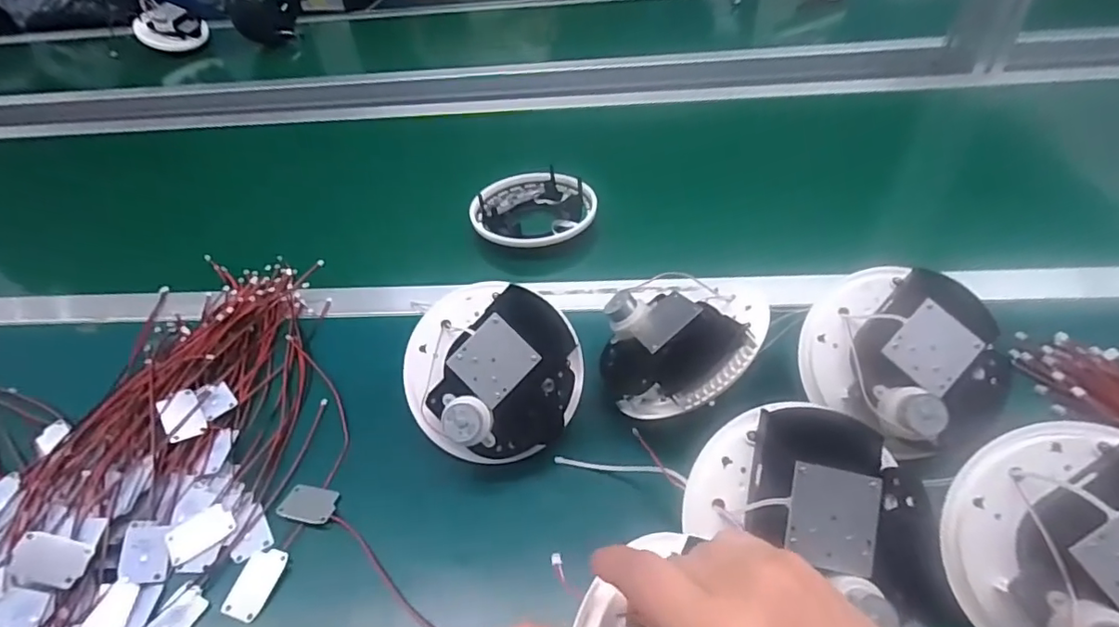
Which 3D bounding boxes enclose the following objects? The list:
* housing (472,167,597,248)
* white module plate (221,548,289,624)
[{"bbox_3d":[-0.025,-0.123,0.611,0.128,0.031,0.121,-3,43,3],"label":"housing"},{"bbox_3d":[-0.189,0.167,0.343,0.028,0.004,0.040,12,54,10],"label":"white module plate"}]

